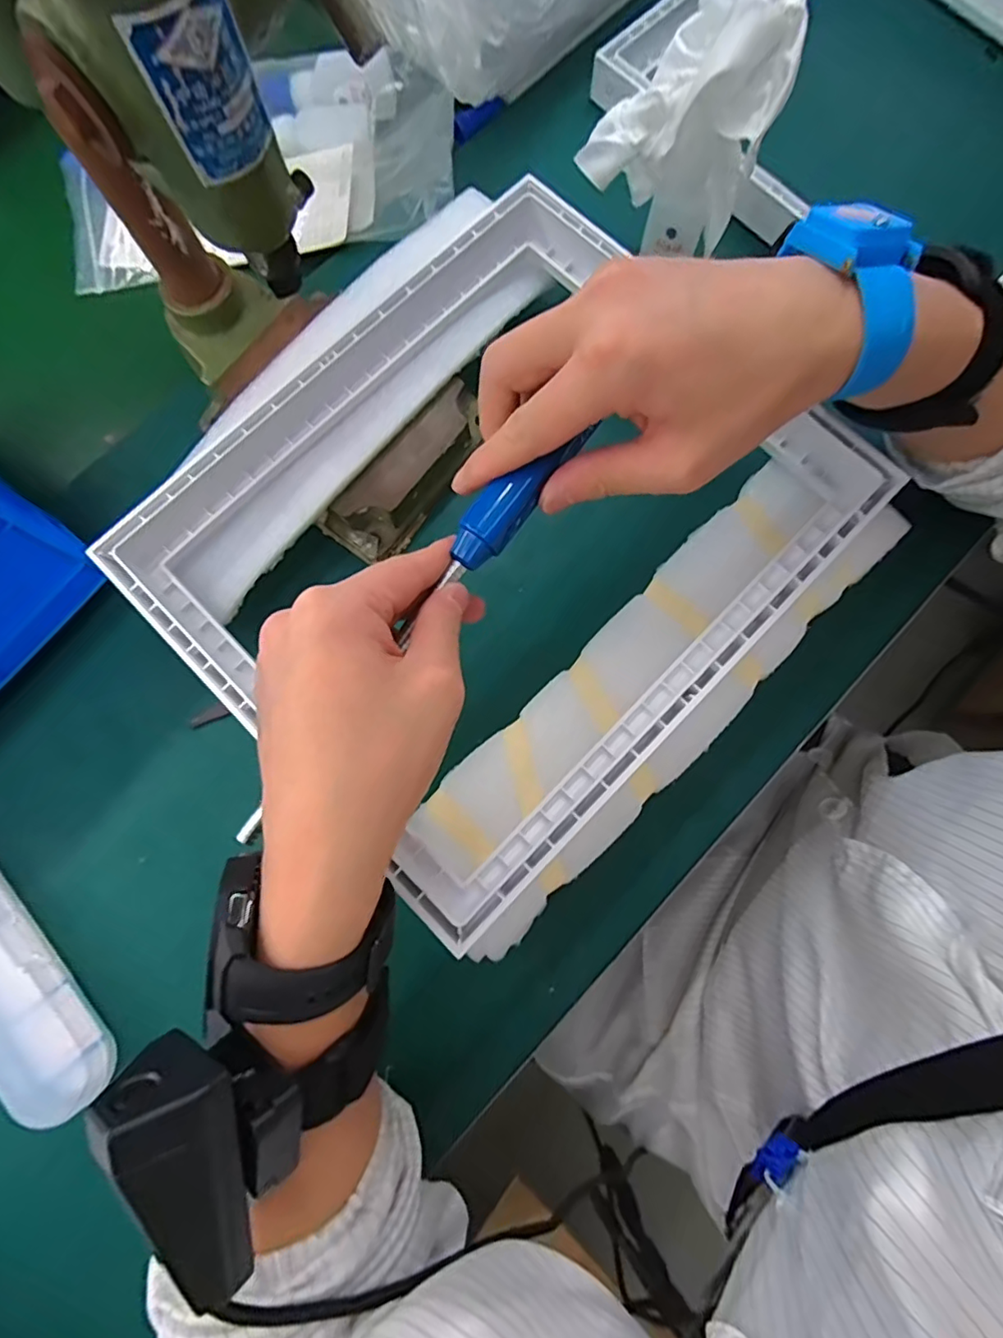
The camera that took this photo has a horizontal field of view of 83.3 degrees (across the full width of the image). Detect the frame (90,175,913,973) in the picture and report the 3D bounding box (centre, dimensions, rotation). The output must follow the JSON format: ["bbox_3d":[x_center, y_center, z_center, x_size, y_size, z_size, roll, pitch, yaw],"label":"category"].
[{"bbox_3d":[-0.009,-0.080,0.304,0.293,0.035,0.322,43,83,8],"label":"frame"}]

